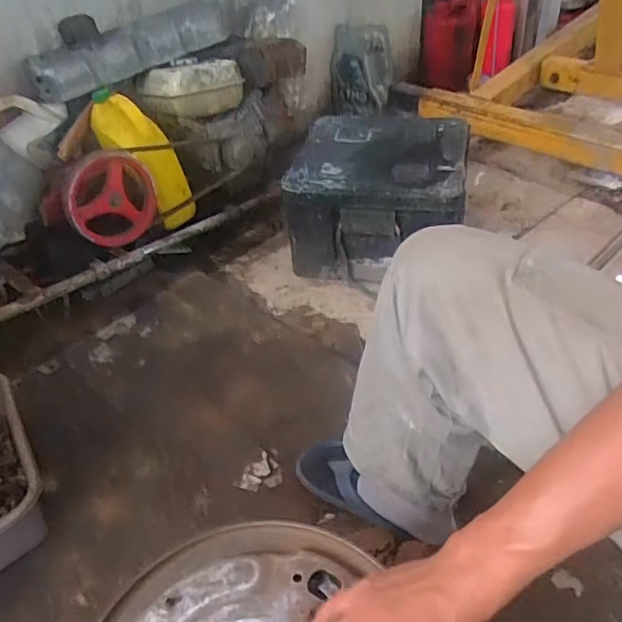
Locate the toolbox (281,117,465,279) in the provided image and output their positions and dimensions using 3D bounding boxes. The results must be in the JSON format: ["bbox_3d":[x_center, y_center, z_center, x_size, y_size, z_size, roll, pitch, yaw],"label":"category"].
[{"bbox_3d":[0.163,-0.265,1.345,0.353,0.239,0.358,6,41,13],"label":"toolbox"}]

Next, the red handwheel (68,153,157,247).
[{"bbox_3d":[-0.395,-0.222,1.170,0.021,0.180,0.188,28,51,35],"label":"red handwheel"}]

